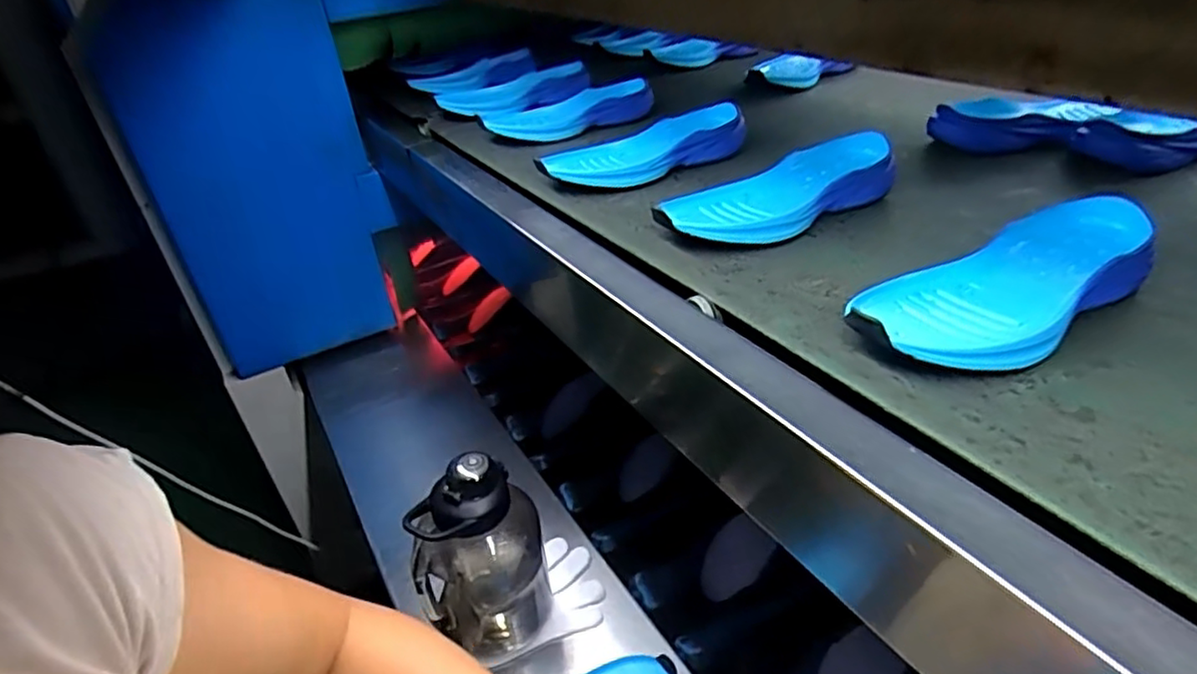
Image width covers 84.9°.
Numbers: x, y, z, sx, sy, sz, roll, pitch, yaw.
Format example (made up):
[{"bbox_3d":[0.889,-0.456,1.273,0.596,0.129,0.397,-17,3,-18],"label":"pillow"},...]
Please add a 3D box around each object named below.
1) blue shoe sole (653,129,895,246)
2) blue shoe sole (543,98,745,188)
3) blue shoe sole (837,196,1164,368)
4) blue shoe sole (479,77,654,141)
[{"bbox_3d":[0.163,-0.123,0.570,0.243,0.043,0.086,-17,35,-19],"label":"blue shoe sole"},{"bbox_3d":[0.050,-0.190,0.677,0.225,0.048,0.078,-22,37,-21],"label":"blue shoe sole"},{"bbox_3d":[0.268,-0.038,0.434,0.240,0.044,0.100,-23,38,-26],"label":"blue shoe sole"},{"bbox_3d":[-0.036,-0.275,0.800,0.206,0.045,0.073,-25,38,-23],"label":"blue shoe sole"}]

